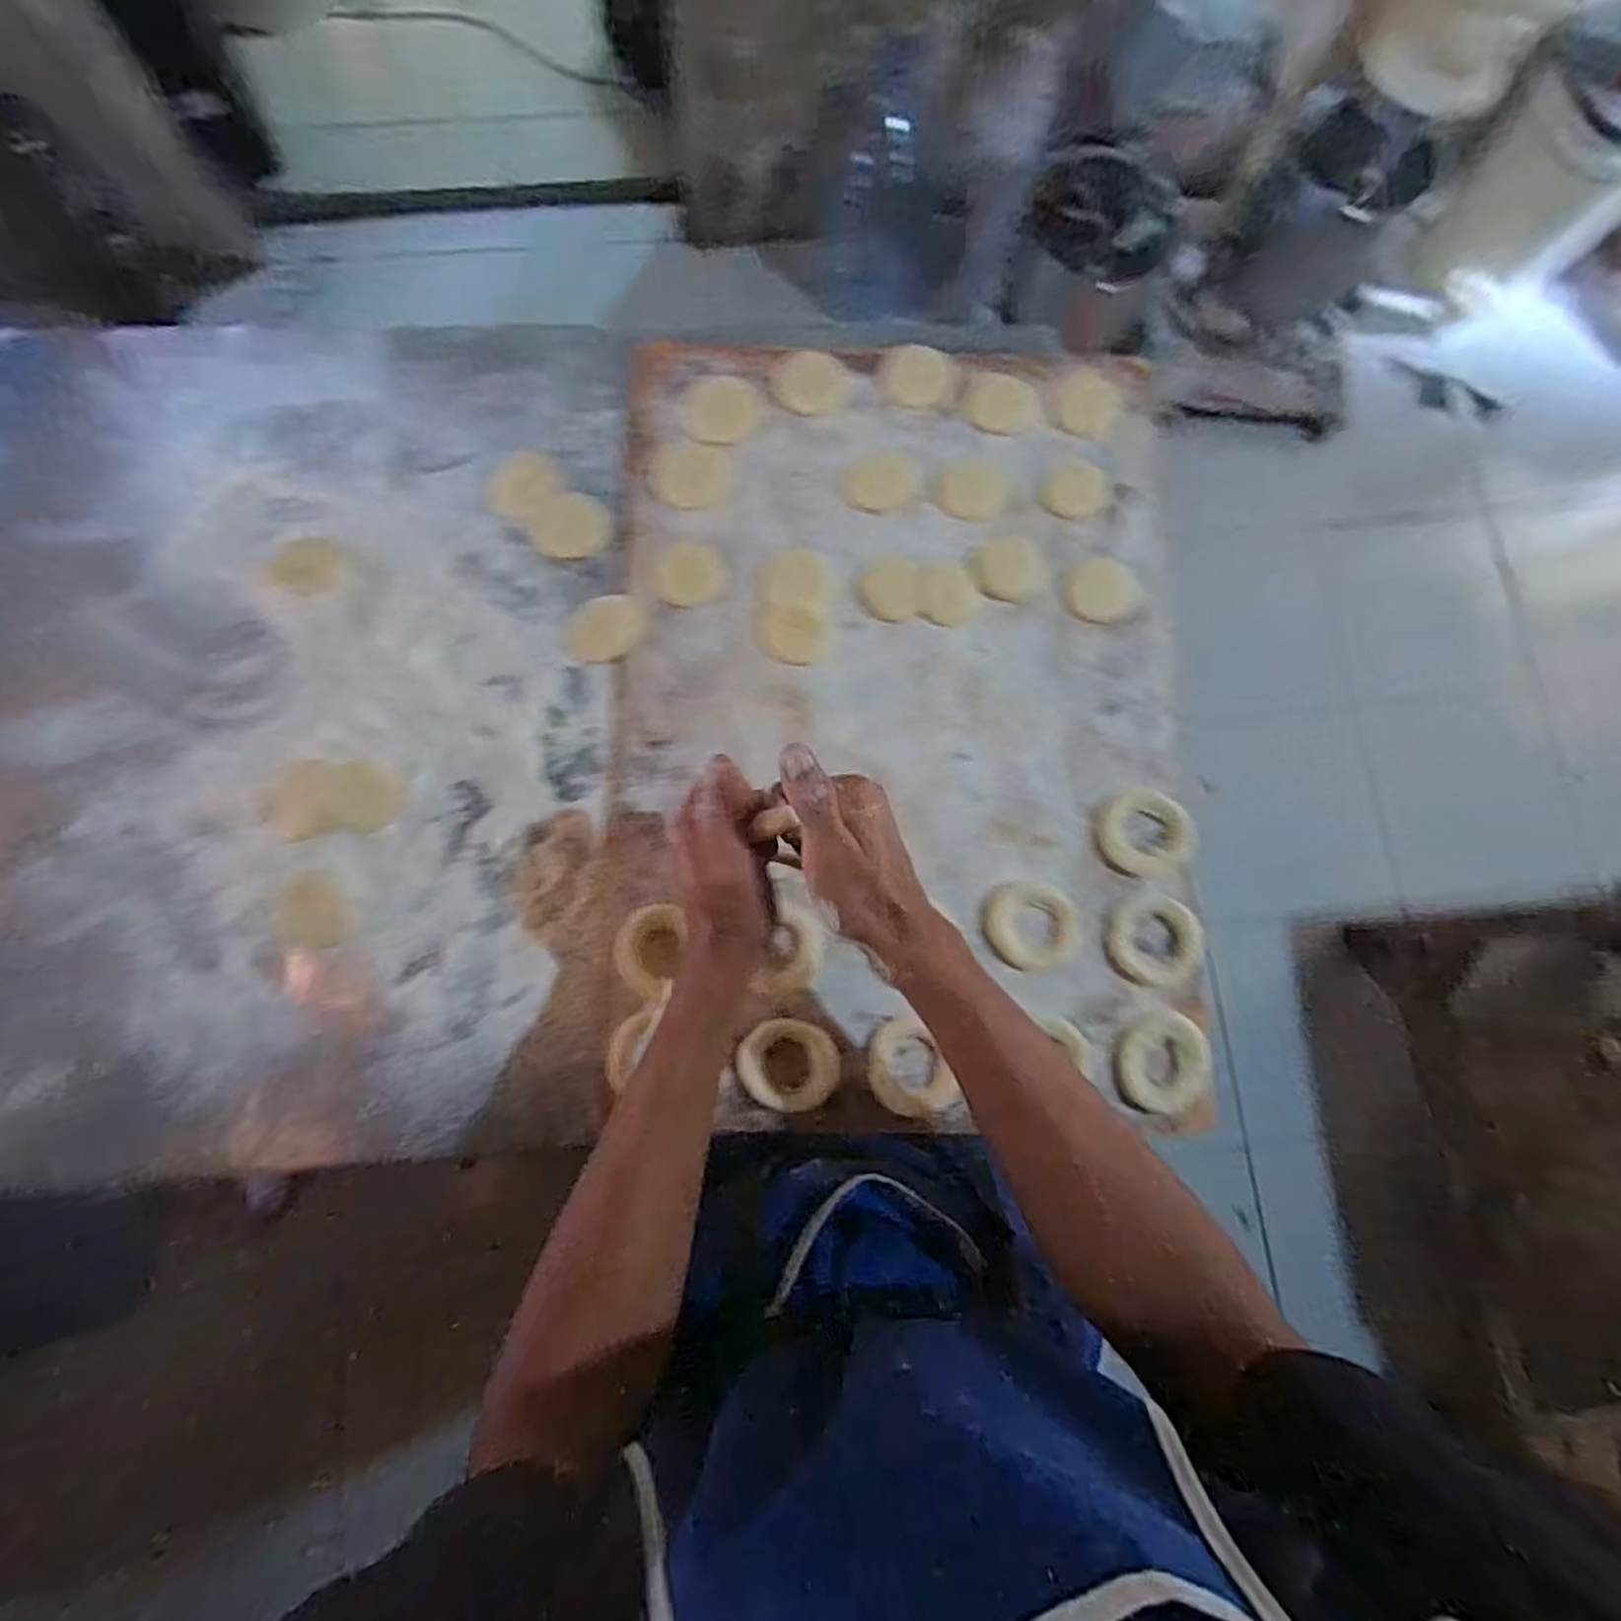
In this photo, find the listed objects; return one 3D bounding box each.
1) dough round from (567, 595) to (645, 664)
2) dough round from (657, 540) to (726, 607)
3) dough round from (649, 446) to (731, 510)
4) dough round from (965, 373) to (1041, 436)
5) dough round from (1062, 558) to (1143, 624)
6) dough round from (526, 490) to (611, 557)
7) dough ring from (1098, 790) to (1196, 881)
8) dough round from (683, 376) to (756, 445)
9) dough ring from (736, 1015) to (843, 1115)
[{"bbox_3d":[-0.148,-0.131,0.559,0.055,0.004,0.048,-10,80,-5],"label":"dough round"},{"bbox_3d":[-0.090,-0.178,0.582,0.047,0.004,0.048,1,80,-3],"label":"dough round"},{"bbox_3d":[-0.092,-0.256,0.594,0.059,0.004,0.052,-2,80,-4],"label":"dough round"},{"bbox_3d":[0.152,-0.319,0.608,0.058,0.006,0.048,21,79,1],"label":"dough round"},{"bbox_3d":[0.218,-0.164,0.578,0.060,0.007,0.050,-23,82,-7],"label":"dough round"},{"bbox_3d":[-0.183,-0.217,0.590,0.060,0.004,0.051,8,79,-2],"label":"dough round"},{"bbox_3d":[0.230,0.015,0.532,0.057,0.012,0.059,1,80,-3],"label":"dough ring"},{"bbox_3d":[-0.069,-0.315,0.608,0.056,0.005,0.063,10,79,-1],"label":"dough round"},{"bbox_3d":[-0.014,0.167,0.511,0.067,0.008,0.057,19,79,0],"label":"dough ring"}]

